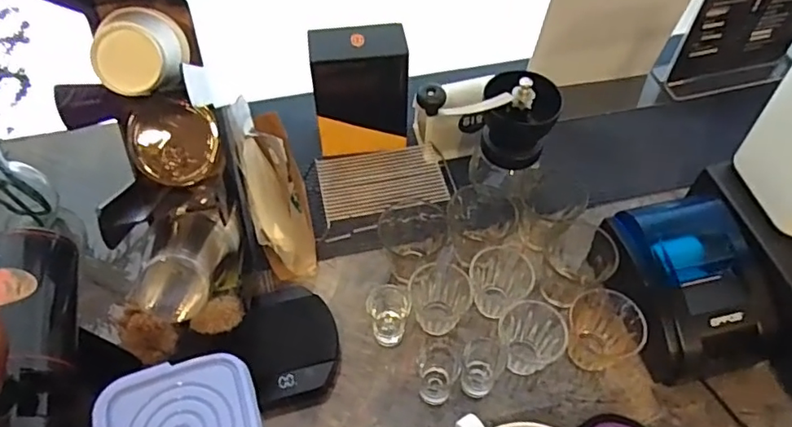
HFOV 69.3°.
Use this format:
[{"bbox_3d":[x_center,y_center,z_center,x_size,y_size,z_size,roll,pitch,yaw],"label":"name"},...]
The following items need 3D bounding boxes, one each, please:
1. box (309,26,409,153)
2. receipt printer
[{"bbox_3d":[-0.044,-0.148,0.734,0.113,0.163,0.067,-8,55,-7],"label":"box"},{"bbox_3d":[0.309,0.082,0.612,0.141,0.103,0.174,-10,55,-8],"label":"receipt printer"}]

